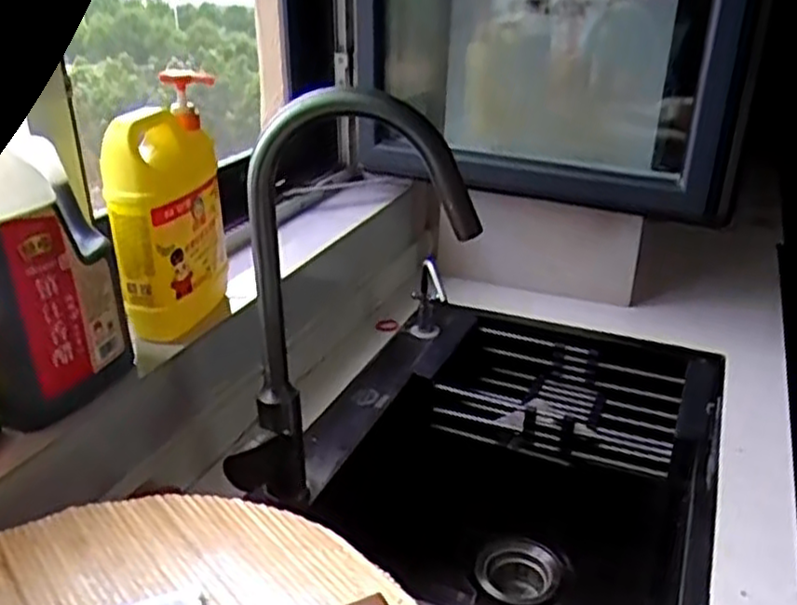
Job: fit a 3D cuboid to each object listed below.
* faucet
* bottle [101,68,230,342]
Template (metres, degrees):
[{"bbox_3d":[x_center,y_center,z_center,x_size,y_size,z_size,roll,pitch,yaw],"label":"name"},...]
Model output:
[{"bbox_3d":[-0.048,0.023,0.676,0.225,0.419,0.070,2,27,4],"label":"faucet"},{"bbox_3d":[-0.237,-0.080,0.793,0.070,0.254,0.157,5,26,10],"label":"bottle"}]

